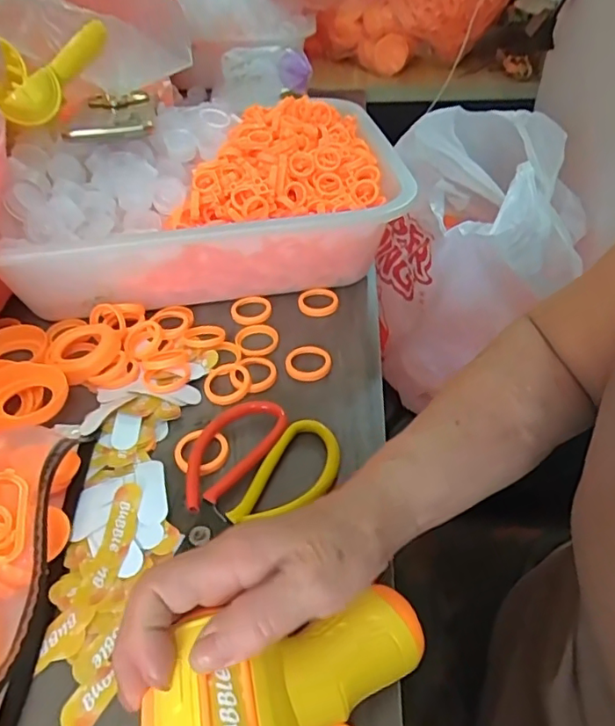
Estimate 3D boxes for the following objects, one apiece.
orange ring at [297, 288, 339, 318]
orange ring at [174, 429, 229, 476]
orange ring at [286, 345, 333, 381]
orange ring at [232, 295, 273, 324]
[{"bbox_3d":[0.010,-0.054,0.496,0.032,0.008,0.032,-1,42,1],"label":"orange ring"},{"bbox_3d":[-0.070,0.058,0.373,0.034,0.005,0.033,-1,42,1],"label":"orange ring"},{"bbox_3d":[0.000,0.000,0.437,0.035,0.005,0.034,-1,42,1],"label":"orange ring"},{"bbox_3d":[-0.049,-0.047,0.490,0.035,0.004,0.034,-7,42,-6],"label":"orange ring"}]

